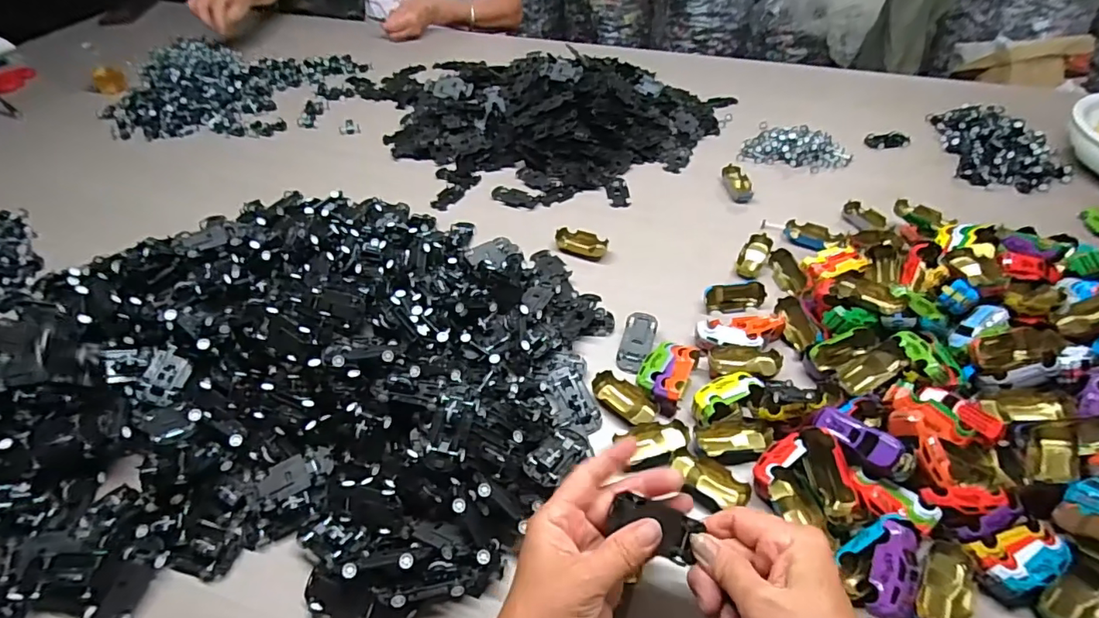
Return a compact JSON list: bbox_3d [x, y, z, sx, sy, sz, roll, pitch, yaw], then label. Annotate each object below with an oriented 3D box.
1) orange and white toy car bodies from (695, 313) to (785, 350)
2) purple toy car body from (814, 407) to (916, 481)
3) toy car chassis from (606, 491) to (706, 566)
[{"bbox_3d":[0.190,0.025,0.508,0.089,0.022,0.032,-2,47,-2],"label":"orange and white toy car bodies"},{"bbox_3d":[0.243,0.100,0.399,0.024,0.014,0.072,-35,56,-29],"label":"purple toy car body"},{"bbox_3d":[0.067,0.136,0.330,0.055,0.014,0.027,30,79,-3],"label":"toy car chassis"}]

